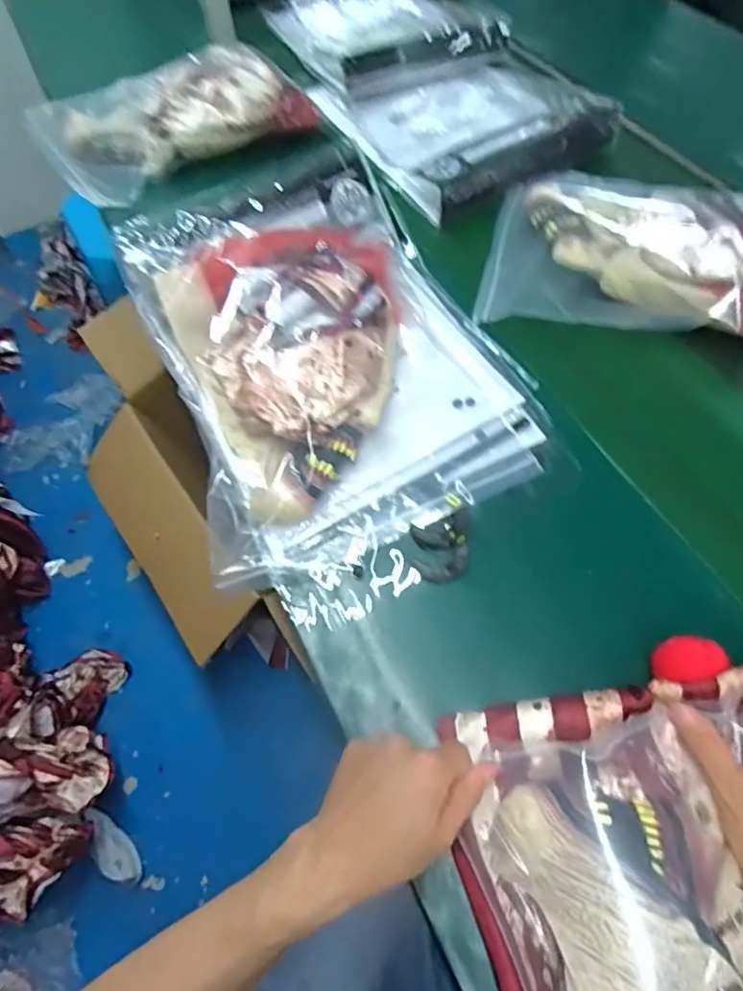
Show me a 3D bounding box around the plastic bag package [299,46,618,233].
[{"bbox_3d":[0.132,-0.568,0.816,0.322,0.056,0.356,-21,61,-9],"label":"plastic bag package"}]

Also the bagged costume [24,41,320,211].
[{"bbox_3d":[-0.307,-0.576,0.818,0.357,0.073,0.302,-33,64,-15],"label":"bagged costume"}]

